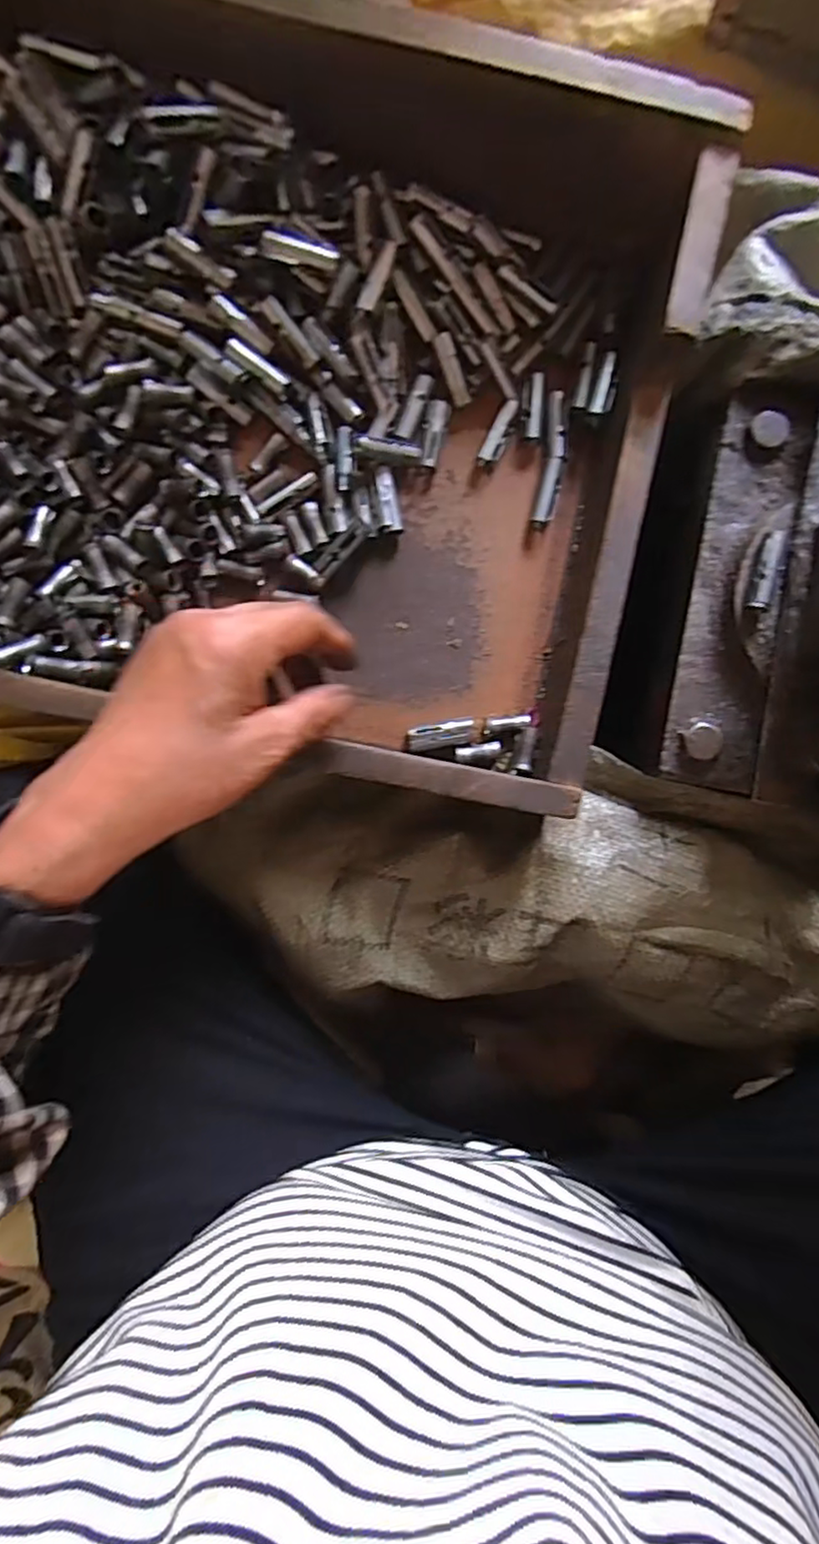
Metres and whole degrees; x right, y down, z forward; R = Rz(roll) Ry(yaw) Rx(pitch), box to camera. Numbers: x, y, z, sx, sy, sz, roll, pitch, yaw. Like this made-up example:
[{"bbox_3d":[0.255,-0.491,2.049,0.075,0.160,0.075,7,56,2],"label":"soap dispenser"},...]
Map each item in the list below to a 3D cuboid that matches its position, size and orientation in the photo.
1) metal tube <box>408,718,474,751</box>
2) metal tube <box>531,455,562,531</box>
[{"bbox_3d":[0.018,-0.020,0.375,0.037,0.012,0.014,-9,89,3],"label":"metal tube"},{"bbox_3d":[0.079,-0.159,0.378,0.011,0.011,0.037,13,90,3],"label":"metal tube"}]

